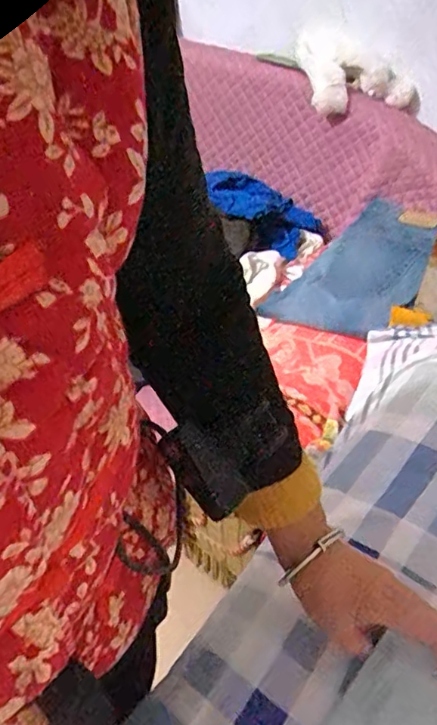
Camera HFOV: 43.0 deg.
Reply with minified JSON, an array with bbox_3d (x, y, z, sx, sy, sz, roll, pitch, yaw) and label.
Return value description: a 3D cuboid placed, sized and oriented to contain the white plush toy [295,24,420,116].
[{"bbox_3d":[0.284,-0.612,1.172,0.186,0.112,0.253,-8,44,-8],"label":"white plush toy"}]

